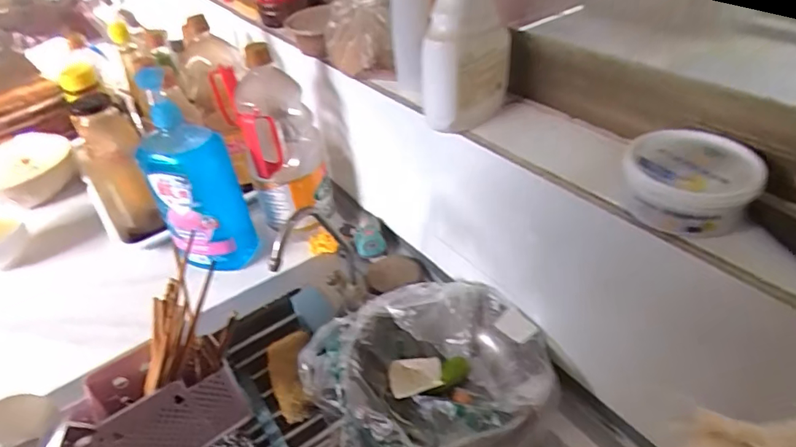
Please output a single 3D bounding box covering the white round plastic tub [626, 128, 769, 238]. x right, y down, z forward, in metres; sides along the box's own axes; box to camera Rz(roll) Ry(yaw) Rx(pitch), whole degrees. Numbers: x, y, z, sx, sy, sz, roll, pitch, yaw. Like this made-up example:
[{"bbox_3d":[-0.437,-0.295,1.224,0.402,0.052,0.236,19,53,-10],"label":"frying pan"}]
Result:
[{"bbox_3d":[0.216,-0.030,0.360,0.080,0.042,0.075,-1,41,1],"label":"white round plastic tub"}]

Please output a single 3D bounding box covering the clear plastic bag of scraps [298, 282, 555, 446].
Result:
[{"bbox_3d":[0.024,0.168,0.551,0.227,0.116,0.197,-23,45,-22],"label":"clear plastic bag of scraps"}]

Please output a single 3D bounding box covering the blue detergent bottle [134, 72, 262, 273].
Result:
[{"bbox_3d":[-0.282,-0.057,0.671,0.113,0.276,0.111,-19,44,-18],"label":"blue detergent bottle"}]

